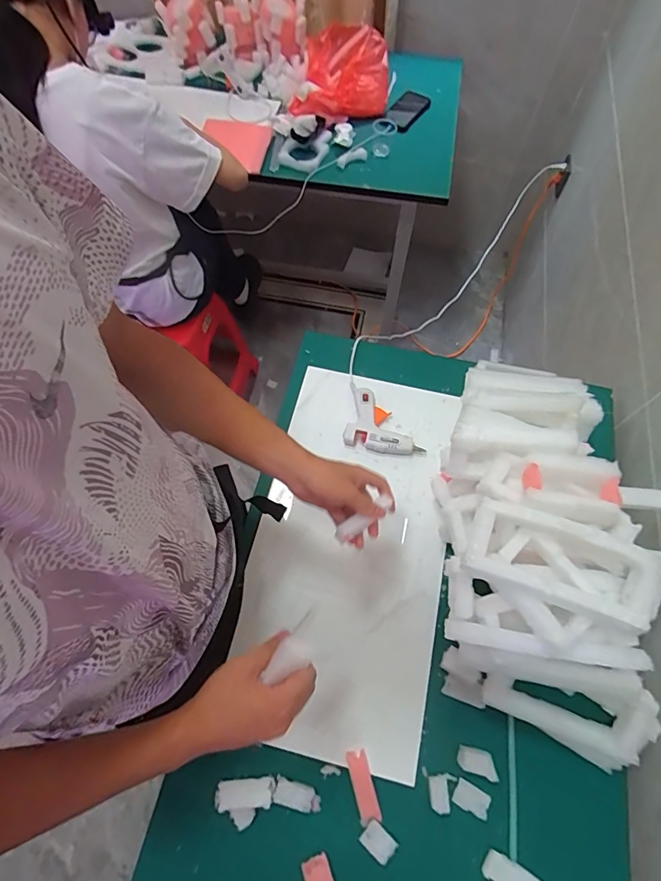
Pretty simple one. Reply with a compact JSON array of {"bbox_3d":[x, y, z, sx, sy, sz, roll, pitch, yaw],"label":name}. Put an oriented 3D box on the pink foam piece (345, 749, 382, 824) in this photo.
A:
[{"bbox_3d":[0.042,0.441,0.575,0.024,0.004,0.077,-14,66,-6],"label":"pink foam piece"}]

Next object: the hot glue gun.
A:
[{"bbox_3d":[0.096,-0.037,0.769,0.133,0.024,0.120,10,66,5],"label":"hot glue gun"}]

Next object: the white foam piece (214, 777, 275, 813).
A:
[{"bbox_3d":[-0.108,0.445,0.565,0.070,0.011,0.031,-2,66,-1],"label":"white foam piece"}]

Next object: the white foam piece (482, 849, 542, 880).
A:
[{"bbox_3d":[0.220,0.523,0.535,0.072,0.012,0.030,26,68,11],"label":"white foam piece"}]

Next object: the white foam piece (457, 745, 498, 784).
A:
[{"bbox_3d":[0.191,0.417,0.584,0.051,0.013,0.029,18,67,8],"label":"white foam piece"}]

